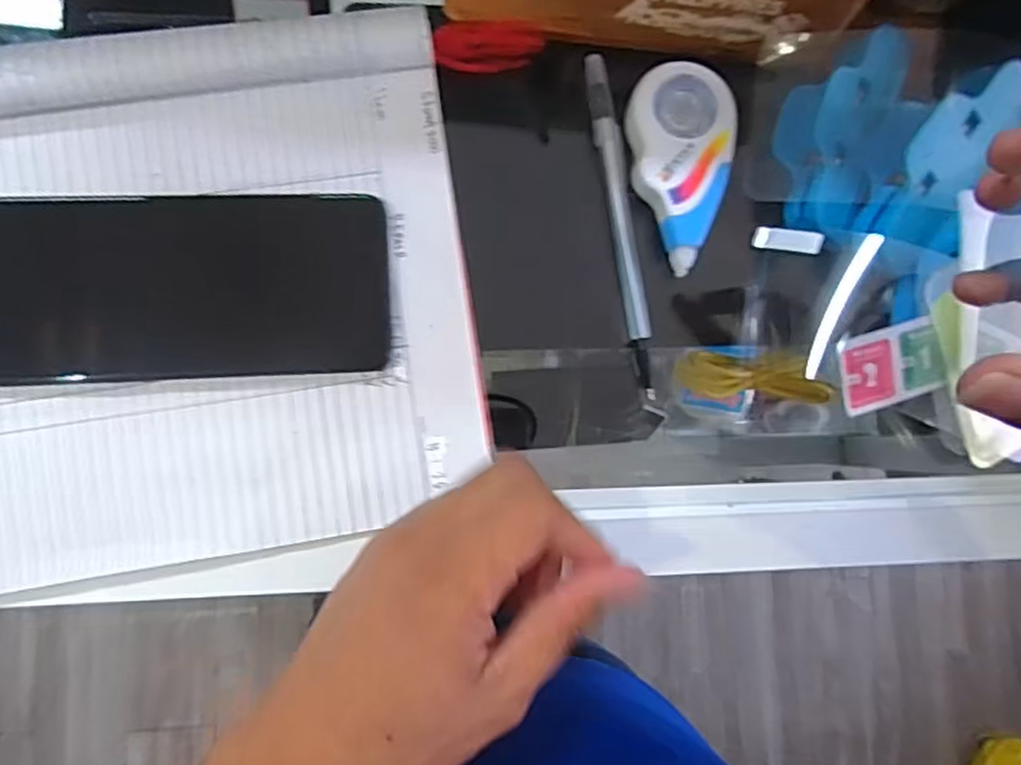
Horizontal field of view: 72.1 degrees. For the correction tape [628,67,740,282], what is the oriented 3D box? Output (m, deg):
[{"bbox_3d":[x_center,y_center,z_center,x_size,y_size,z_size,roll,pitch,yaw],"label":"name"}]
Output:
[{"bbox_3d":[0.075,-0.095,0.310,0.045,0.012,0.088,3,85,-5],"label":"correction tape"}]

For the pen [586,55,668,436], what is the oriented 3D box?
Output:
[{"bbox_3d":[0.051,-0.063,0.314,0.011,0.008,0.168,-8,86,-6],"label":"pen"}]

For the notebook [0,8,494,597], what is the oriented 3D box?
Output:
[{"bbox_3d":[-0.139,-0.031,0.277,0.248,0.021,0.204,-8,86,-6],"label":"notebook"}]

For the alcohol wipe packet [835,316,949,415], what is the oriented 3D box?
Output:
[{"bbox_3d":[0.162,-0.007,0.299,0.044,0.004,0.032,-20,99,0],"label":"alcohol wipe packet"}]

